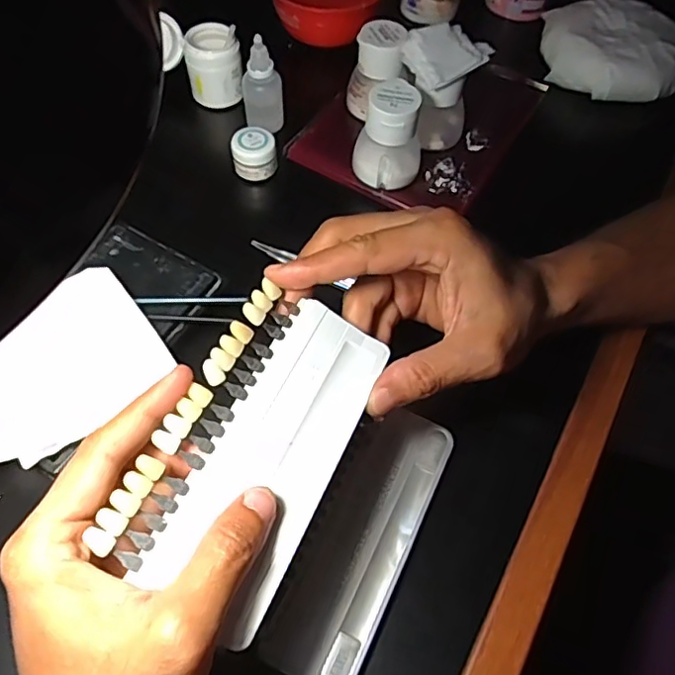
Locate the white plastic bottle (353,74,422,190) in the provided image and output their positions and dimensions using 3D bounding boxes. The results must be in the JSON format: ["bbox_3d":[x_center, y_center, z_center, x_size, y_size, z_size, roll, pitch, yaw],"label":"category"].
[{"bbox_3d":[0.039,-0.147,0.418,0.049,0.066,0.045,10,59,2],"label":"white plastic bottle"}]

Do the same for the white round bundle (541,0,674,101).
[{"bbox_3d":[0.246,-0.258,0.514,0.114,0.039,0.100,6,59,-1],"label":"white round bundle"}]

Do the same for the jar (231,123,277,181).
[{"bbox_3d":[-0.064,-0.141,0.437,0.032,0.025,0.031,2,59,-3],"label":"jar"}]

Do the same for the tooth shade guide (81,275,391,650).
[{"bbox_3d":[-0.035,0.044,0.256,0.073,0.015,0.141,32,60,-5],"label":"tooth shade guide"}]

